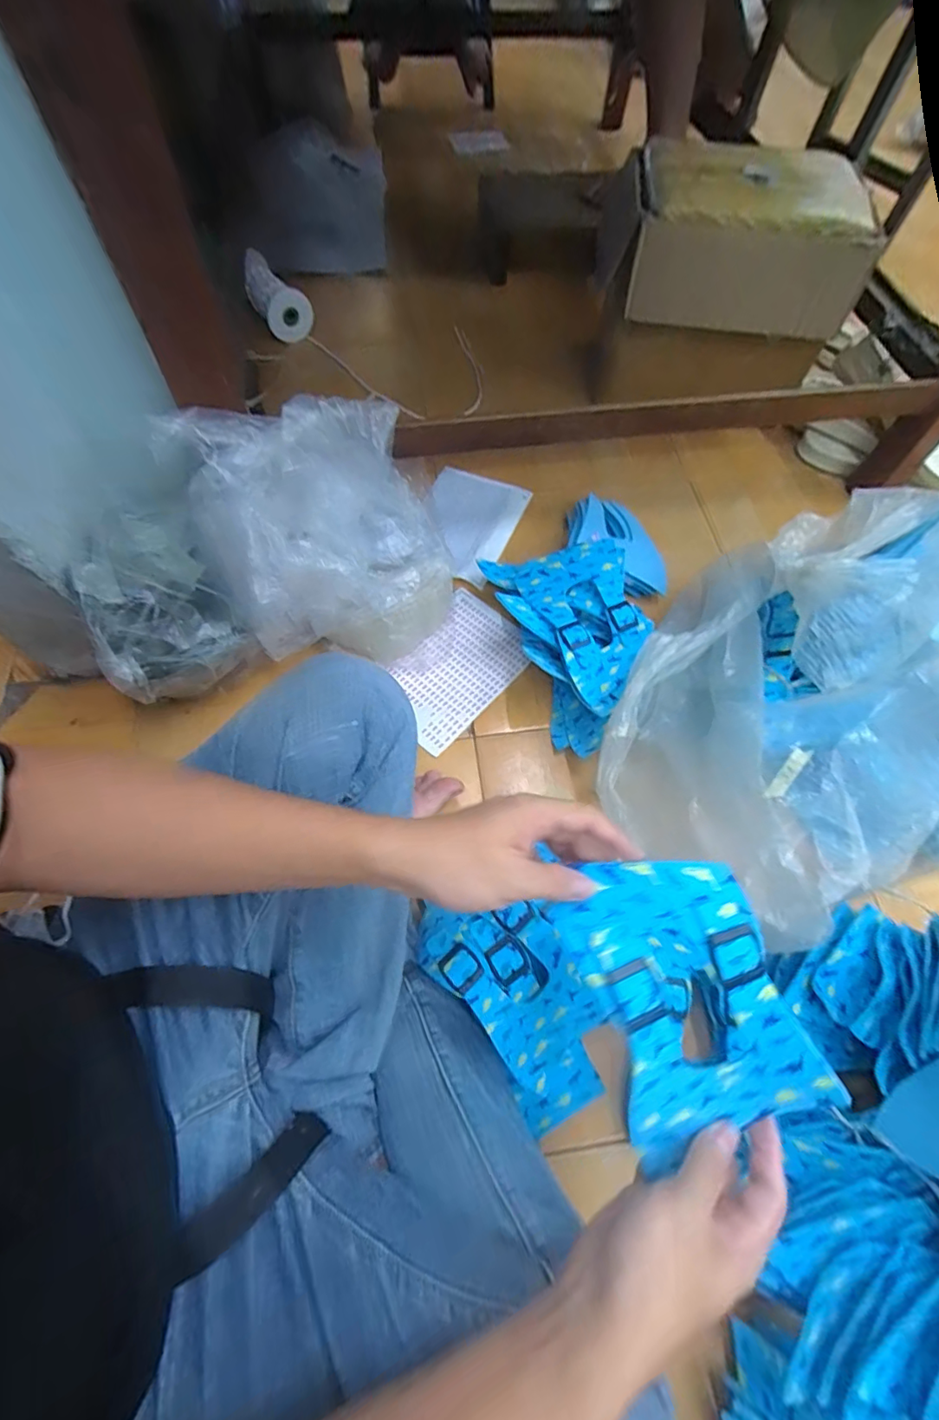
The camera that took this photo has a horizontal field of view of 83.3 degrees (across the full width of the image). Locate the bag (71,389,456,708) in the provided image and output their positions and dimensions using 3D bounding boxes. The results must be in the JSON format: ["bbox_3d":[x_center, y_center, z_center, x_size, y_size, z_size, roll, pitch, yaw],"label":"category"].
[{"bbox_3d":[-0.208,-0.156,0.579,0.368,0.258,0.165,-18,66,-10],"label":"bag"}]

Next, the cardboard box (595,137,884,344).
[{"bbox_3d":[0.365,-0.660,0.737,0.321,0.118,0.226,4,64,0],"label":"cardboard box"}]

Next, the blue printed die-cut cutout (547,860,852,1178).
[{"bbox_3d":[0.124,0.168,0.301,0.108,0.029,0.159,-22,86,5],"label":"blue printed die-cut cutout"}]

